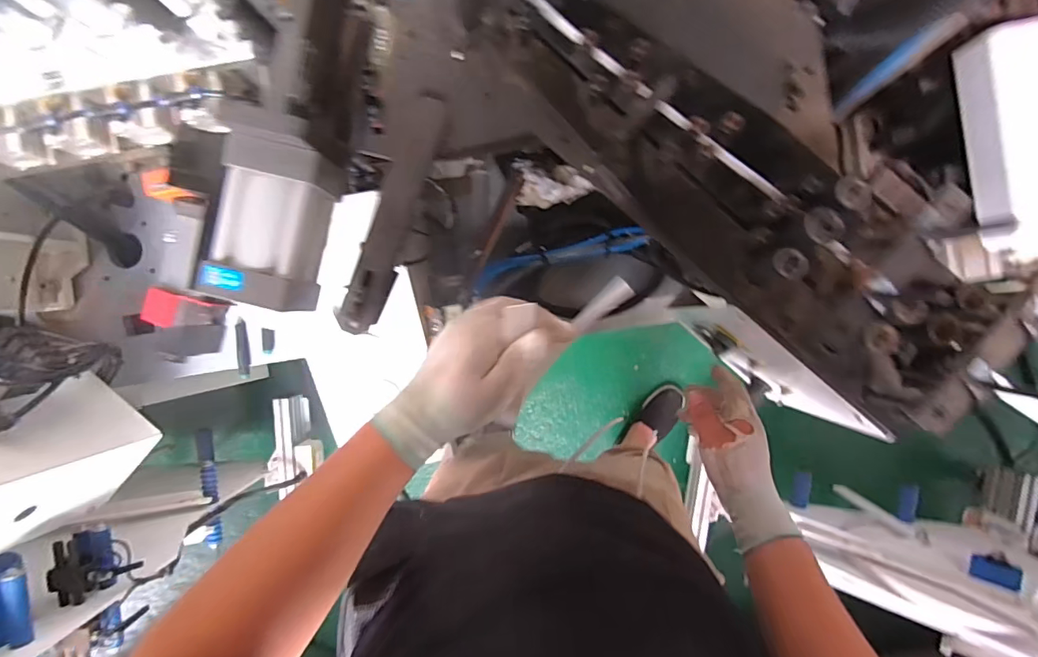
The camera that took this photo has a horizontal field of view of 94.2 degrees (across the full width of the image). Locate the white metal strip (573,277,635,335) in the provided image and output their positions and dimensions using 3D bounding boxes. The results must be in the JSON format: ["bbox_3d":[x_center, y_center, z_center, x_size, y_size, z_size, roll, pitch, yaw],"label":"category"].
[{"bbox_3d":[0.127,-0.036,0.723,0.034,0.011,0.095,45,122,-1],"label":"white metal strip"}]

